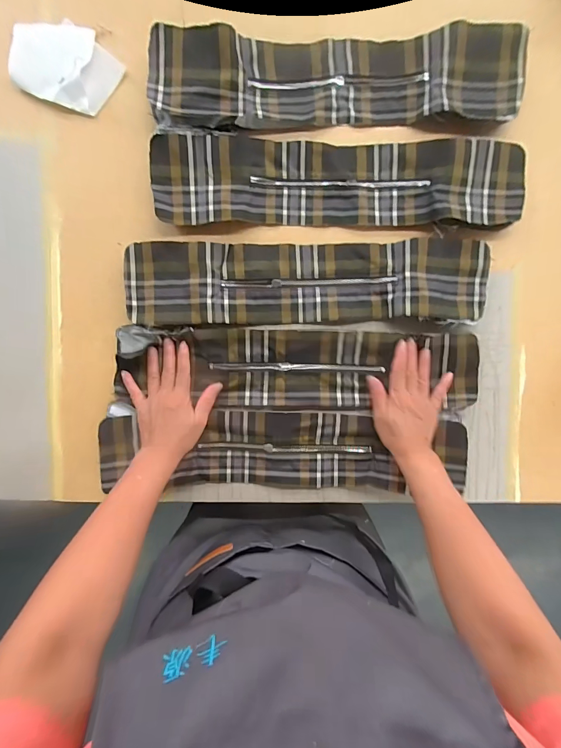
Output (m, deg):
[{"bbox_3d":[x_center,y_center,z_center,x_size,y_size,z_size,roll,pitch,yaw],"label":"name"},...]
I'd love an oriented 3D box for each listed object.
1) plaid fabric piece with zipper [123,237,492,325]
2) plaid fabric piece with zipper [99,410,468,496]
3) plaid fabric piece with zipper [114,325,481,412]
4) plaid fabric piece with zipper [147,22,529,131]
[{"bbox_3d":[0.042,-0.136,0.506,0.524,0.025,0.117,-1,94,-3],"label":"plaid fabric piece with zipper"},{"bbox_3d":[0.006,0.118,0.519,0.530,0.029,0.114,2,94,-2],"label":"plaid fabric piece with zipper"},{"bbox_3d":[0.027,-0.005,0.509,0.521,0.027,0.116,2,94,-2],"label":"plaid fabric piece with zipper"},{"bbox_3d":[0.082,-0.422,0.490,0.526,0.034,0.130,-3,94,-3],"label":"plaid fabric piece with zipper"}]

